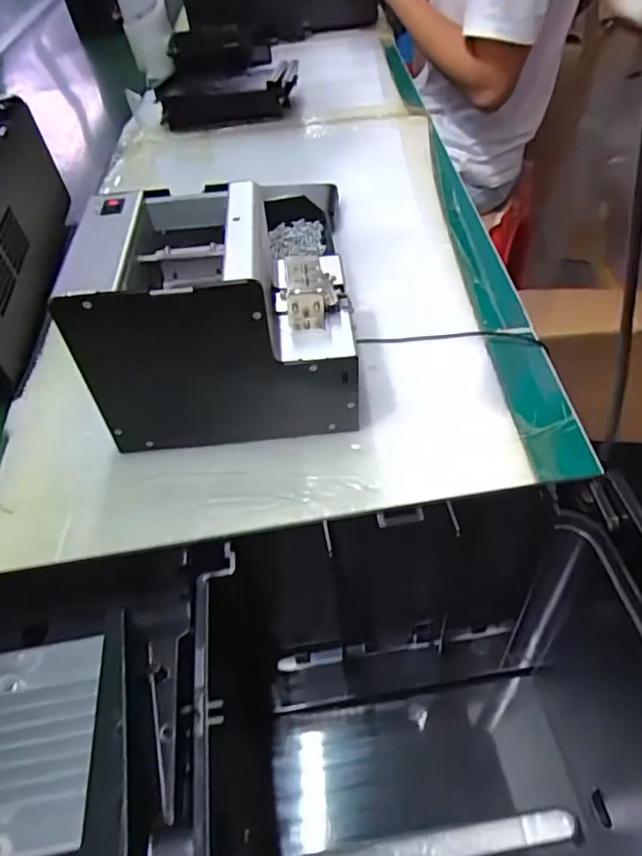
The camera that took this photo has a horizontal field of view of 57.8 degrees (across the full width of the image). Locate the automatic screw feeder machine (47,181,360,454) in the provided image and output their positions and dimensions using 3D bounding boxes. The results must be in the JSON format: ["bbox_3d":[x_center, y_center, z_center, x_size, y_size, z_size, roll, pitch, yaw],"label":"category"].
[{"bbox_3d":[-0.077,-0.078,0.424,0.187,0.136,0.128,-6,48,-4],"label":"automatic screw feeder machine"}]

